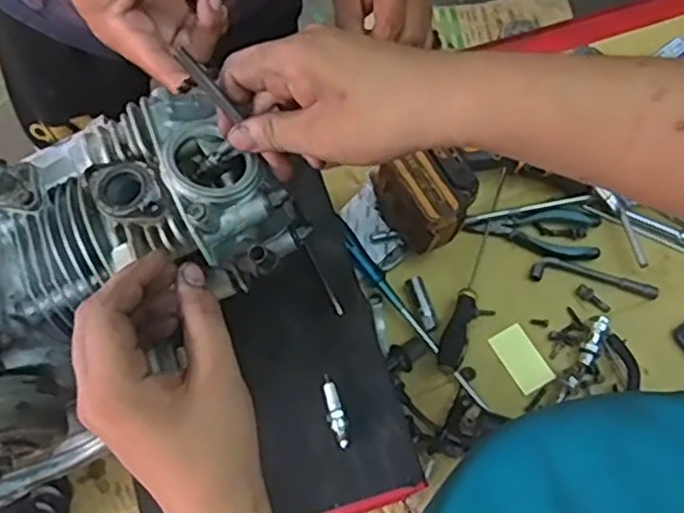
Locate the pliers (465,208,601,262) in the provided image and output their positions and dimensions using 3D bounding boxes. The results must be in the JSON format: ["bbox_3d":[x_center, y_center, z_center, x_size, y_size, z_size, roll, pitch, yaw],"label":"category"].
[{"bbox_3d":[0.225,-0.027,0.822,0.154,0.017,0.065,0,67,-3],"label":"pliers"}]

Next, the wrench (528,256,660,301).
[{"bbox_3d":[0.294,0.023,0.812,0.146,0.010,0.033,10,67,1],"label":"wrench"}]

